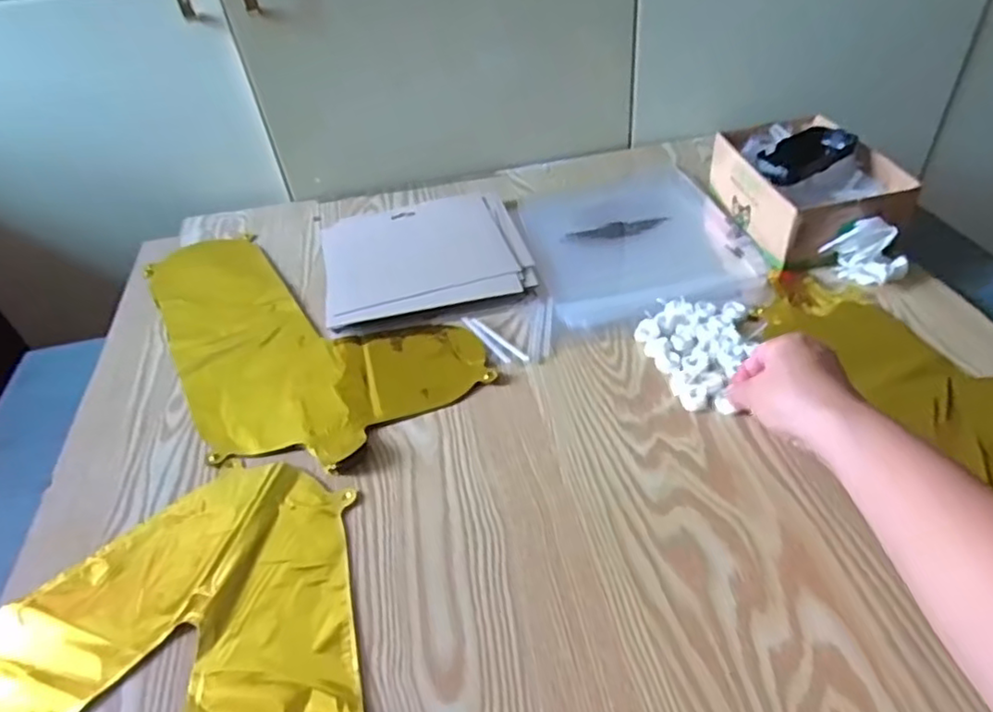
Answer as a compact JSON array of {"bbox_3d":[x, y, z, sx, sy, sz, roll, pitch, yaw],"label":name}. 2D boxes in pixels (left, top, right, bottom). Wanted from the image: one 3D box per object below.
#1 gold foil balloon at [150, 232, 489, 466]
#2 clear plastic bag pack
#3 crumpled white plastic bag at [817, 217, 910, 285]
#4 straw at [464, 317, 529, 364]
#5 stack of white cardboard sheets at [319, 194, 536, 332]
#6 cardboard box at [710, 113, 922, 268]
[{"bbox_3d":[-0.210,-0.038,0.635,0.233,0.008,0.408,-30,47,-22],"label":"gold foil balloon"},{"bbox_3d":[0.147,-0.135,0.692,0.218,0.015,0.280,-10,42,-3],"label":"clear plastic bag pack"},{"bbox_3d":[0.348,-0.099,0.586,0.048,0.052,0.065,-34,49,-26],"label":"crumpled white plastic bag"},{"bbox_3d":[-0.010,-0.017,0.577,0.007,0.004,0.079,-26,45,-19],"label":"straw"},{"bbox_3d":[-0.079,-0.109,0.678,0.210,0.017,0.192,-13,42,-6],"label":"stack of white cardboard sheets"},{"bbox_3d":[0.322,-0.177,0.656,0.133,0.077,0.198,-10,42,-2],"label":"cardboard box"}]

